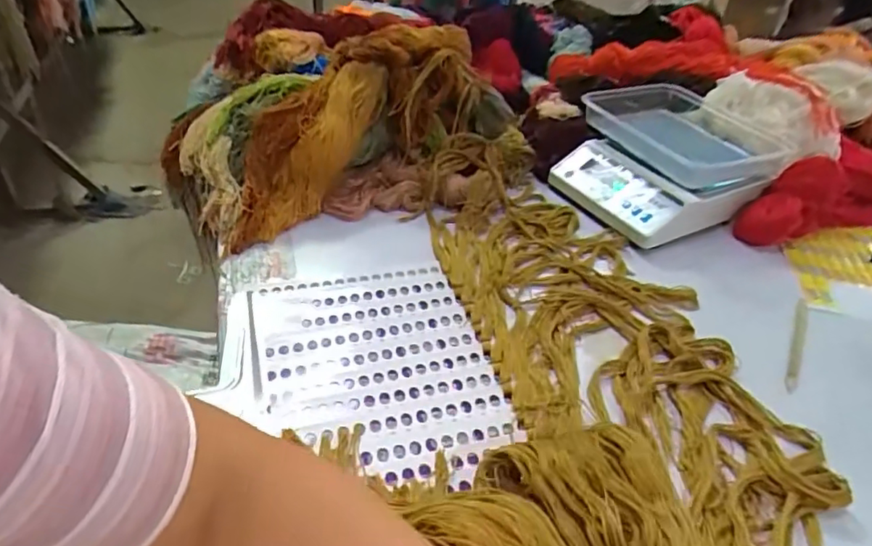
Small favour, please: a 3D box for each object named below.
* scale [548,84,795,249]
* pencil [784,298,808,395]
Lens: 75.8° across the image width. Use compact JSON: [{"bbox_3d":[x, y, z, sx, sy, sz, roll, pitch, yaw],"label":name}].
[{"bbox_3d":[0.311,-0.160,0.781,0.264,0.099,0.240,-14,42,-20],"label":"scale"},{"bbox_3d":[0.379,0.071,0.586,0.013,0.007,0.162,24,44,24],"label":"pencil"}]

